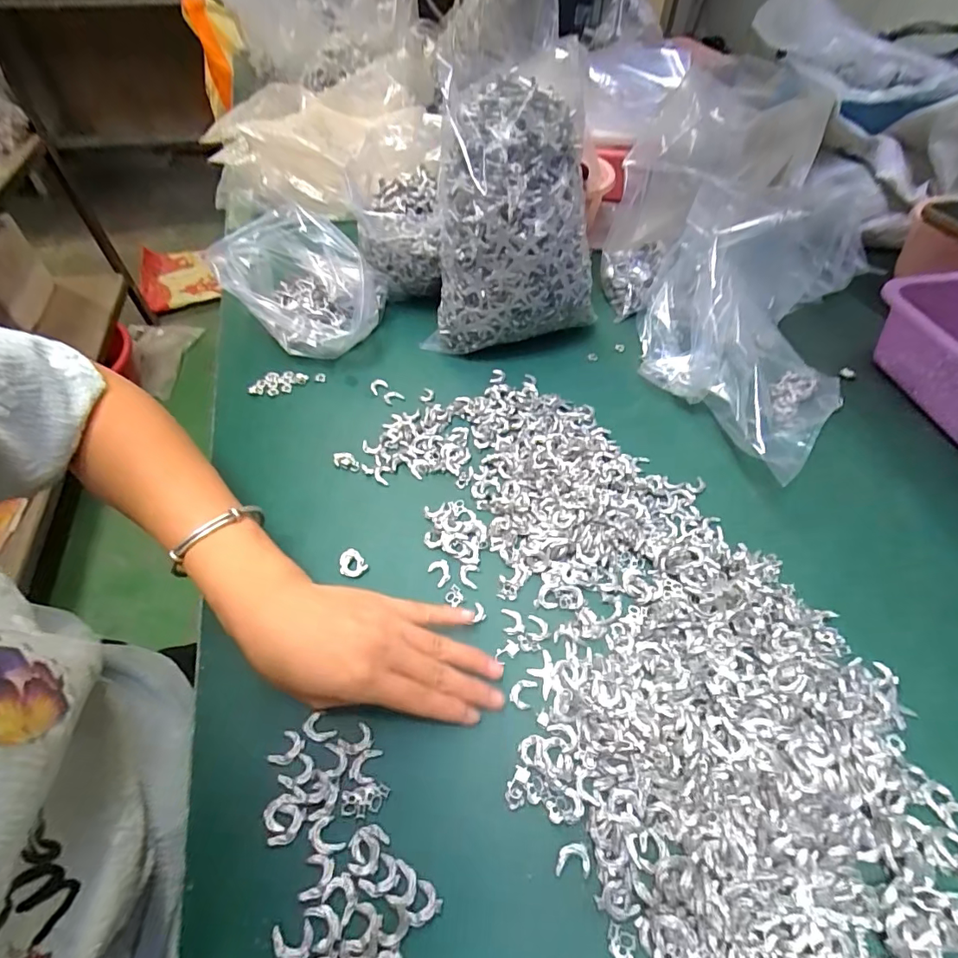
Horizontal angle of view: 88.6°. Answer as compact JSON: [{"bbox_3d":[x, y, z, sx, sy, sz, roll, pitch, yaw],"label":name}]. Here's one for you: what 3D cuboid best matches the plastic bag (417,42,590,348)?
[{"bbox_3d":[0.031,-0.225,0.463,0.159,0.221,0.102,15,53,11],"label":"plastic bag"}]

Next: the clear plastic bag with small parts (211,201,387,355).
[{"bbox_3d":[-0.174,-0.200,0.509,0.154,0.110,0.125,12,52,8],"label":"clear plastic bag with small parts"}]

